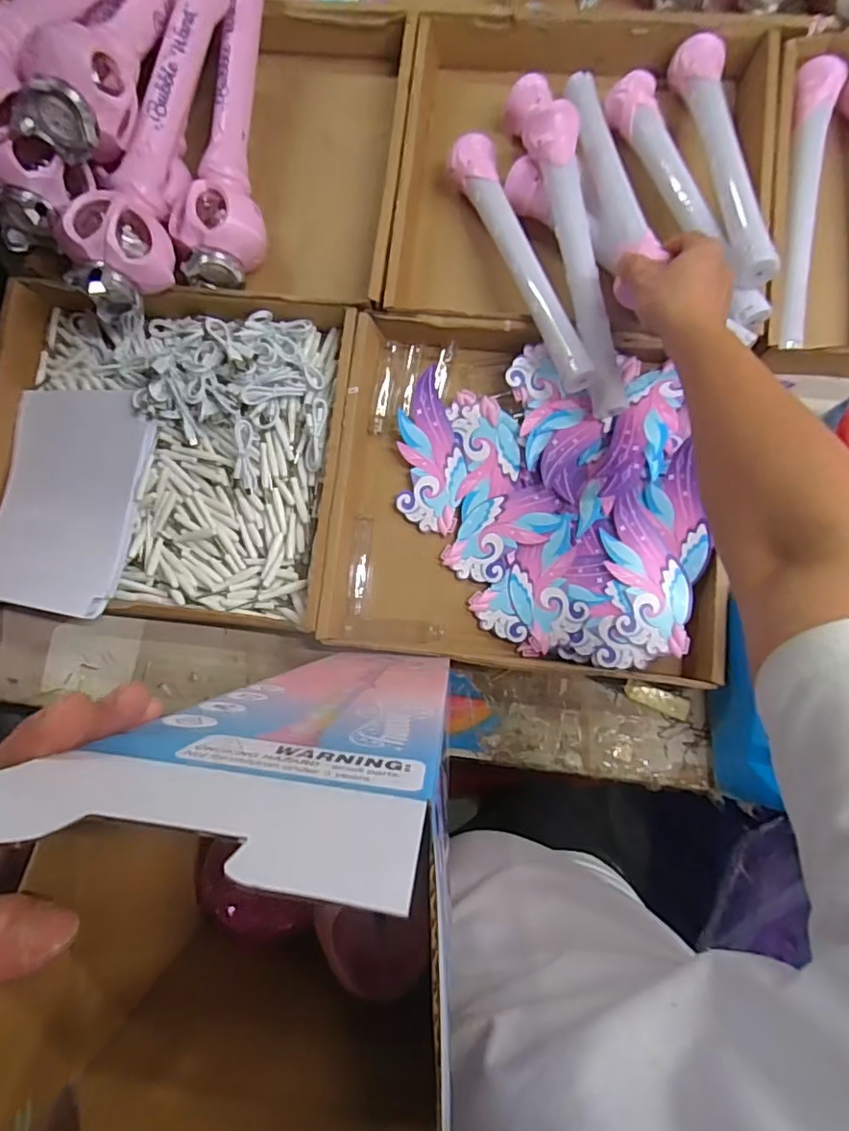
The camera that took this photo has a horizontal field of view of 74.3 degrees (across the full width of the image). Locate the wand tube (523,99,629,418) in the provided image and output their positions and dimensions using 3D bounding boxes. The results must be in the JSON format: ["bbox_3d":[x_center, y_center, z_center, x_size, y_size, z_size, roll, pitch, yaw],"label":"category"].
[{"bbox_3d":[0.145,-0.307,0.557,0.055,0.047,0.298,-9,83,2],"label":"wand tube"}]

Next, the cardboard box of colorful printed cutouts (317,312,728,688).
[{"bbox_3d":[0.103,-0.075,0.566,0.371,0.048,0.337,6,84,4],"label":"cardboard box of colorful printed cutouts"}]

